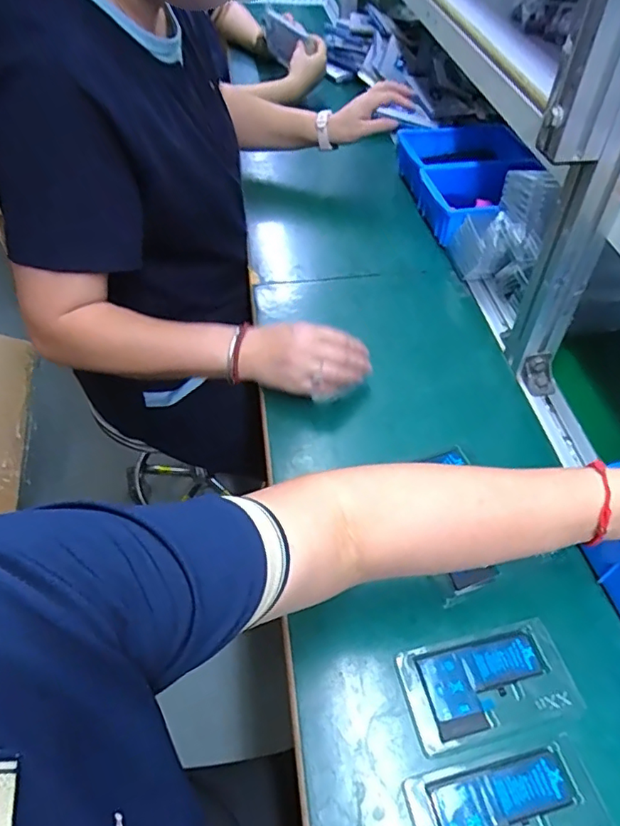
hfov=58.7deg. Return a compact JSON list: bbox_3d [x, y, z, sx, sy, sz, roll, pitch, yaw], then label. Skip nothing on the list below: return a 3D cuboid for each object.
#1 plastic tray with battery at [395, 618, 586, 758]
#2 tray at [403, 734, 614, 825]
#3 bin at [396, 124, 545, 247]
[{"bbox_3d":[0.138,0.210,0.429,0.127,0.011,0.076,-10,51,-9],"label":"plastic tray with battery"},{"bbox_3d":[0.136,0.274,0.373,0.126,0.008,0.071,-10,51,-9],"label":"tray"},{"bbox_3d":[0.257,-0.349,0.854,0.188,0.077,0.252,-9,50,-9],"label":"bin"}]

